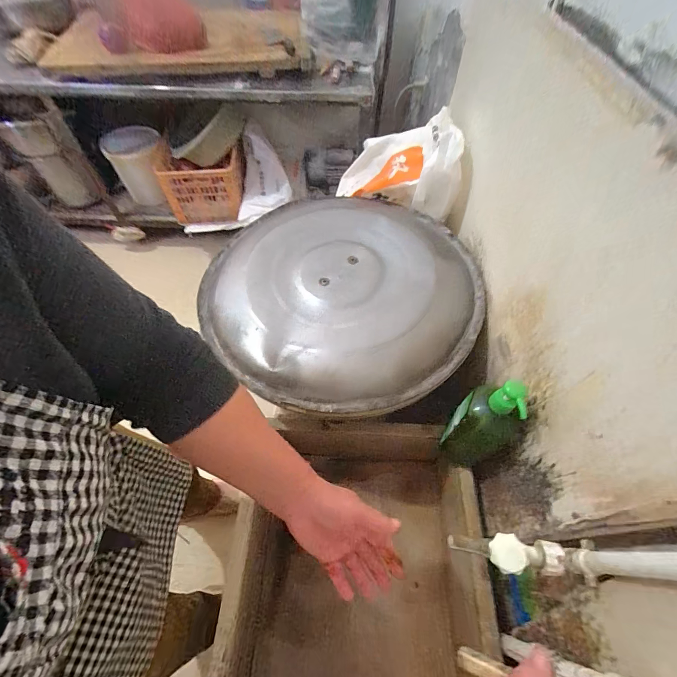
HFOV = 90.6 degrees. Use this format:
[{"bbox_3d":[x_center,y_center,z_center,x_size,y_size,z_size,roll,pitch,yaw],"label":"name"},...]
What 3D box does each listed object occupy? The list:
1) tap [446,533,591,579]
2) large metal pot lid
[{"bbox_3d":[0.233,0.295,0.454,0.121,0.137,0.042,5,57,2],"label":"tap"},{"bbox_3d":[0.012,-0.109,0.772,0.608,0.070,0.580,0,57,-1],"label":"large metal pot lid"}]

